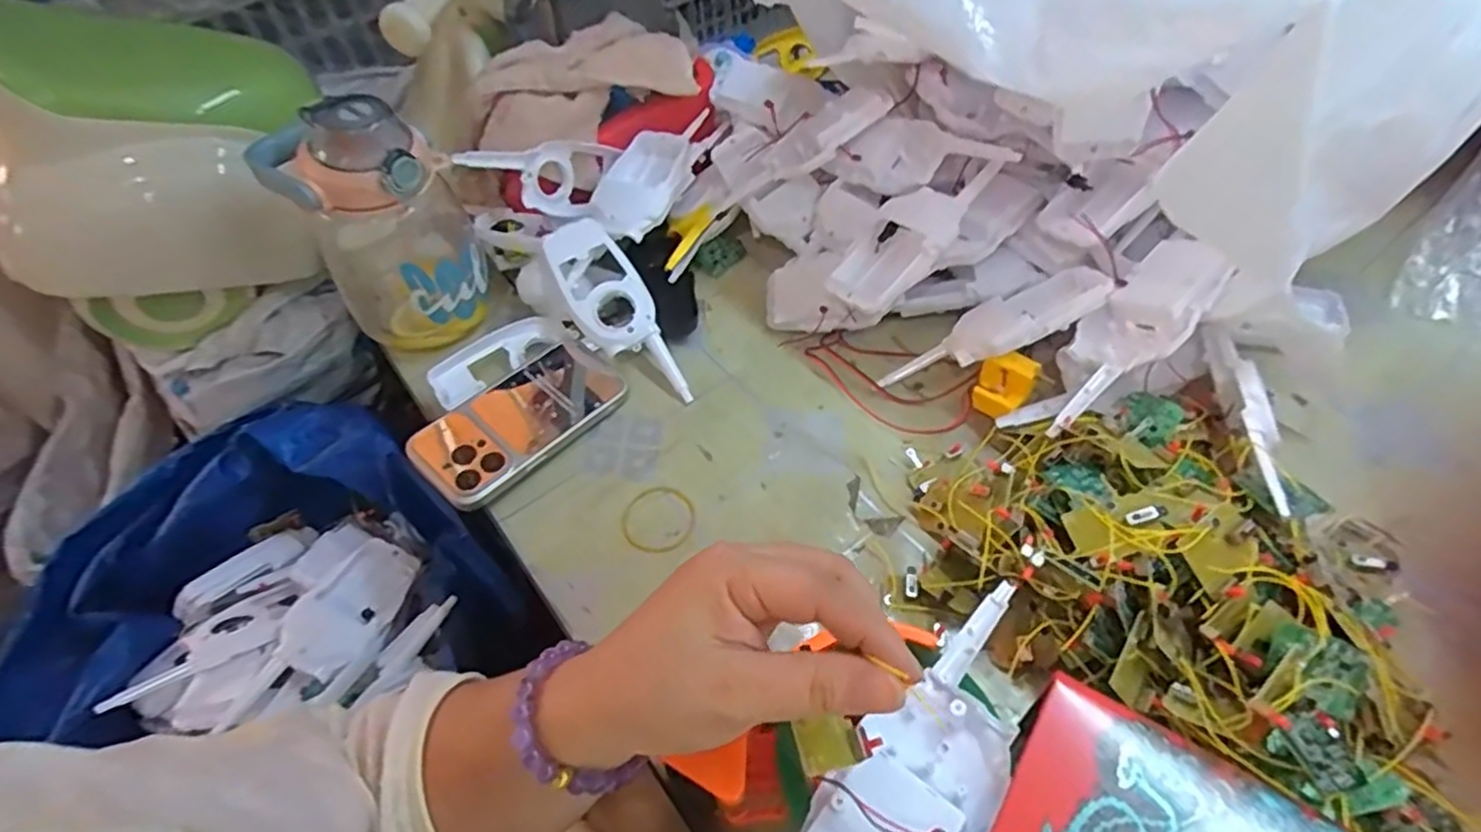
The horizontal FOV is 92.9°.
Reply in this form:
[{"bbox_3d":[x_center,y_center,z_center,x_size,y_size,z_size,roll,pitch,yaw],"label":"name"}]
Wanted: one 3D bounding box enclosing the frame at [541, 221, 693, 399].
[{"bbox_3d":[-0.092,-0.076,0.538,0.058,0.028,0.162,-35,86,-21],"label":"frame"}]

